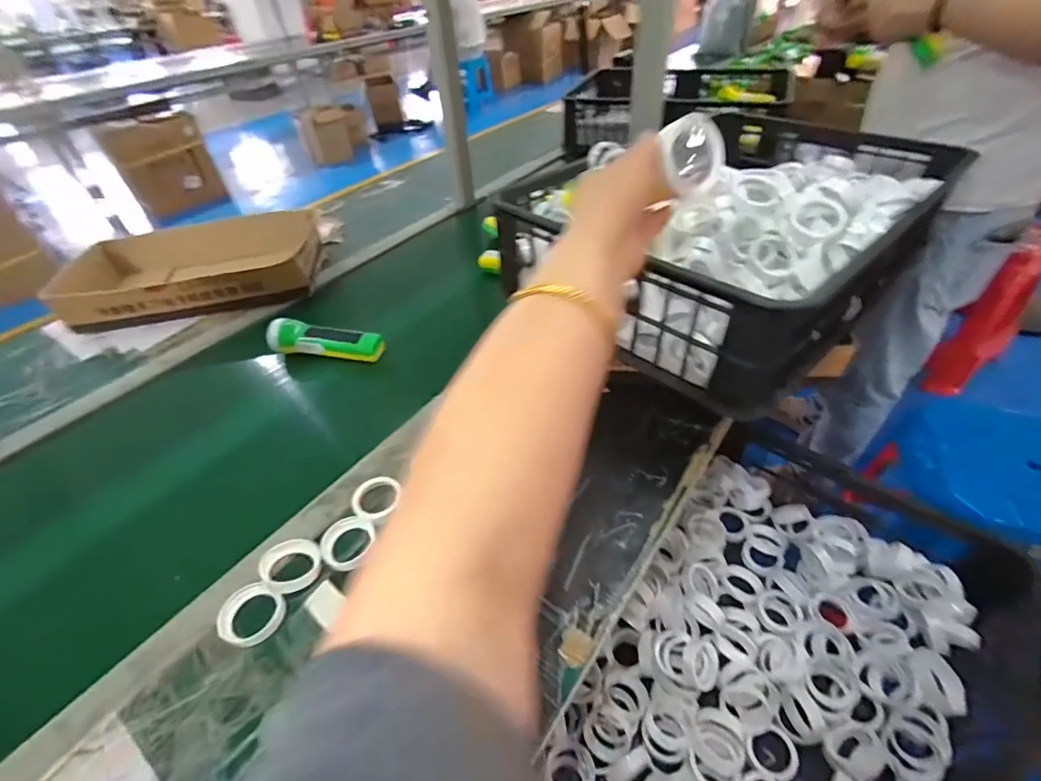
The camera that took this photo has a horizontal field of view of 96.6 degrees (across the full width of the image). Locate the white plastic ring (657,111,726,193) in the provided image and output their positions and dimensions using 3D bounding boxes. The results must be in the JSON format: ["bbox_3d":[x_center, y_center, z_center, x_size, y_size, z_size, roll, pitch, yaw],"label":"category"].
[{"bbox_3d":[0.128,-0.174,0.341,0.044,0.046,0.018,-8,45,-2],"label":"white plastic ring"}]

